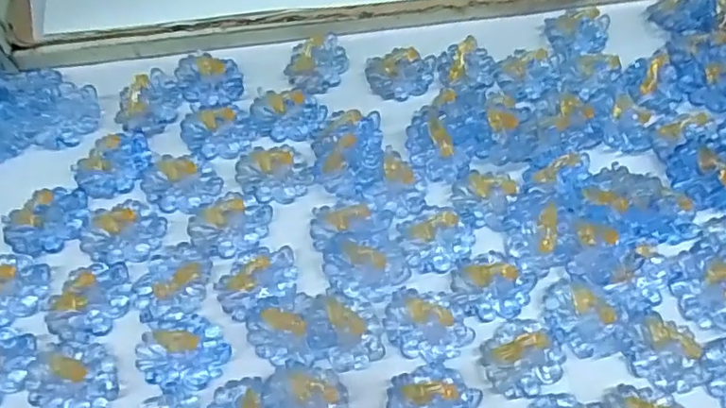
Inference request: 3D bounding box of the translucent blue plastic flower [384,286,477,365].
[{"bbox_3d":[0.029,0.052,0.245,0.038,0.005,0.029,5,63,2],"label":"translucent blue plastic flower"}]

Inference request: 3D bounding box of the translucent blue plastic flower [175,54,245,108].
[{"bbox_3d":[-0.080,-0.065,0.294,0.033,0.007,0.032,-9,64,-6],"label":"translucent blue plastic flower"}]

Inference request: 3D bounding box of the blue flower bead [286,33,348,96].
[{"bbox_3d":[-0.024,-0.076,0.300,0.030,0.010,0.037,11,64,5],"label":"blue flower bead"}]

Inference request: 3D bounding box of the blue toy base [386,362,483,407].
[{"bbox_3d":[0.029,0.082,0.232,0.037,0.006,0.031,-10,64,-6],"label":"blue toy base"}]

